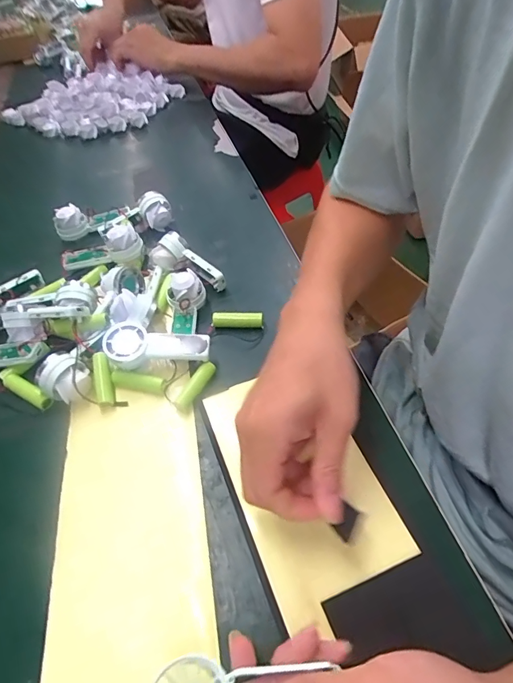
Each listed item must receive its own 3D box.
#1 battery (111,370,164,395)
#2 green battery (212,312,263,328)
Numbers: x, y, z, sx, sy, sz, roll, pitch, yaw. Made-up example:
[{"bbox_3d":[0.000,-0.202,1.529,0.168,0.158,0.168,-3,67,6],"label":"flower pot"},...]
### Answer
[{"bbox_3d":[-0.107,0.038,0.376,0.048,0.016,0.011,7,53,11],"label":"battery"},{"bbox_3d":[-0.019,-0.022,0.418,0.050,0.014,0.013,1,52,7],"label":"green battery"}]

